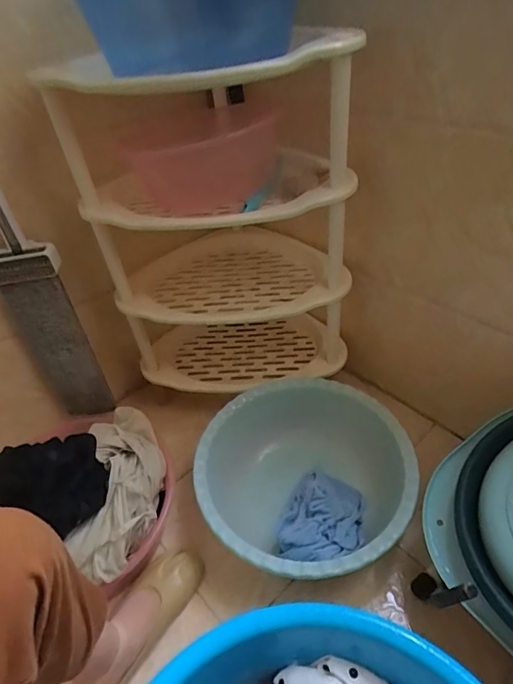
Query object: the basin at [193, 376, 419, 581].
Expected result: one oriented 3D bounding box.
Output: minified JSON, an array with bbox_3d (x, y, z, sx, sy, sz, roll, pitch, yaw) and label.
[{"bbox_3d":[0.087,0.260,0.804,0.372,0.178,0.369,-4,40,4],"label":"basin"}]

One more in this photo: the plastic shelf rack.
[{"bbox_3d":[-0.076,-0.183,0.829,0.412,0.621,0.306,-18,41,-12],"label":"plastic shelf rack"}]

